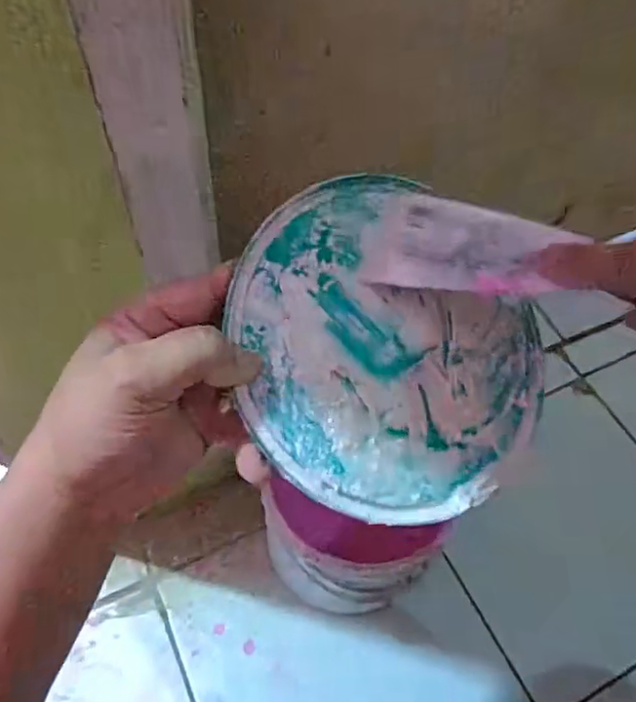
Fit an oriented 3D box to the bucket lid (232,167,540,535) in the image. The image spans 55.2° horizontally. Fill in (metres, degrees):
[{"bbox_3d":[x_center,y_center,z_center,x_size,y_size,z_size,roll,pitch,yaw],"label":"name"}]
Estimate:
[{"bbox_3d":[0.031,0.001,0.275,0.151,0.007,0.137,44,68,-6],"label":"bucket lid"}]

